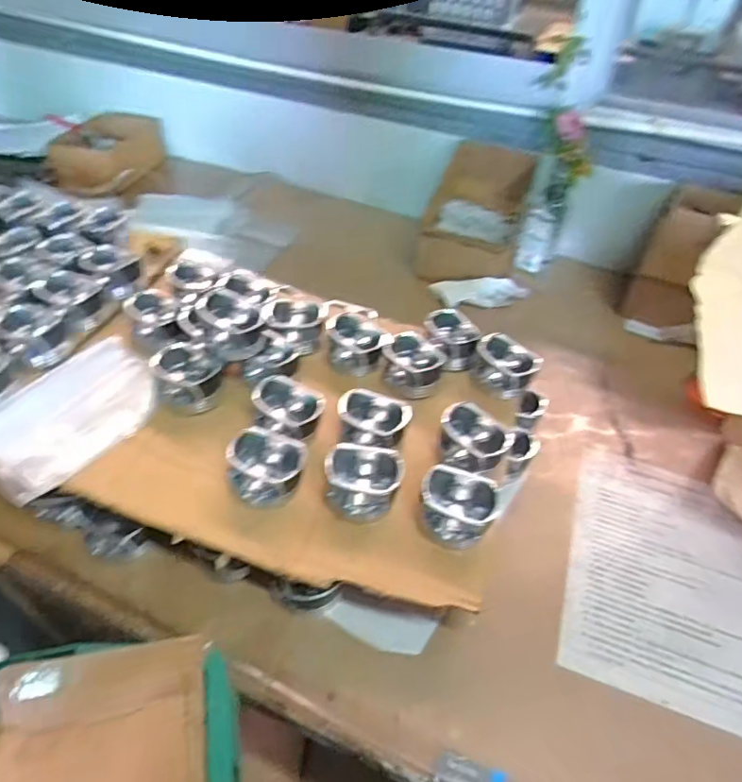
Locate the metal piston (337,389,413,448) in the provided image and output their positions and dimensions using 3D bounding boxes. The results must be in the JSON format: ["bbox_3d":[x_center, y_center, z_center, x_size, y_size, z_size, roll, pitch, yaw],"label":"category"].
[{"bbox_3d":[0.003,0.038,0.615,0.080,0.044,0.064,16,46,11],"label":"metal piston"}]

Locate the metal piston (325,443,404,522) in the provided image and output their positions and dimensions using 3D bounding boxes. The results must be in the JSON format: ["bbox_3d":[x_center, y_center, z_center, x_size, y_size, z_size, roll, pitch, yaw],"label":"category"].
[{"bbox_3d":[-0.006,0.093,0.558,0.080,0.045,0.064,-2,45,-6],"label":"metal piston"}]

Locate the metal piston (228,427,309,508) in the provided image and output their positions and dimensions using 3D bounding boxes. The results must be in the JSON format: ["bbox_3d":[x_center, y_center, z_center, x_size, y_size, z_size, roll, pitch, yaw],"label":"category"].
[{"bbox_3d":[-0.106,0.079,0.563,0.081,0.047,0.070,1,45,-3],"label":"metal piston"}]

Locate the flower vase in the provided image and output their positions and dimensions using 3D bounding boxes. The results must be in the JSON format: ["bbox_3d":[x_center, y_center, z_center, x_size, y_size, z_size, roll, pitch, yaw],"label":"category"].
[{"bbox_3d":[0.296,-0.354,0.872,0.103,0.341,0.104,20,47,15],"label":"flower vase"}]

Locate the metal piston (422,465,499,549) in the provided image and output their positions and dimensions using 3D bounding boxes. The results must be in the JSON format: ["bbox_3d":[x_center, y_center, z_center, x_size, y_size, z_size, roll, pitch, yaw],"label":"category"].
[{"bbox_3d":[0.084,0.117,0.535,0.074,0.045,0.069,2,45,-2],"label":"metal piston"}]

